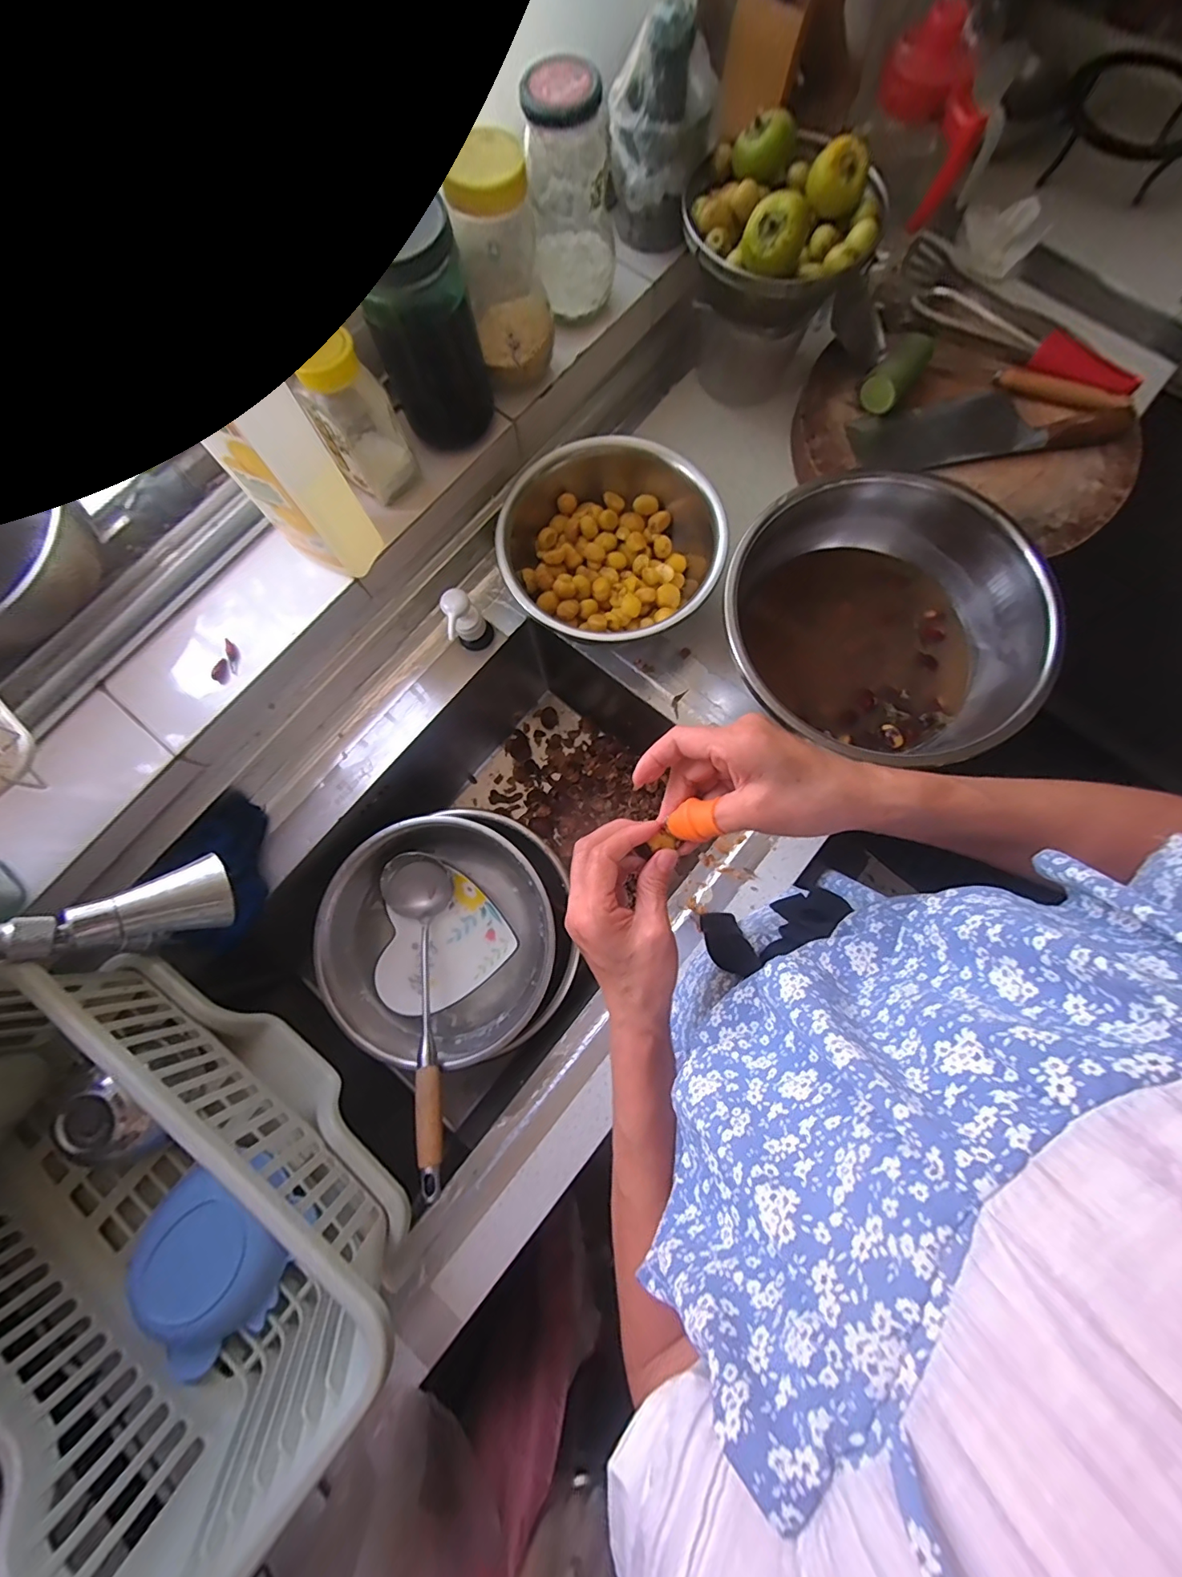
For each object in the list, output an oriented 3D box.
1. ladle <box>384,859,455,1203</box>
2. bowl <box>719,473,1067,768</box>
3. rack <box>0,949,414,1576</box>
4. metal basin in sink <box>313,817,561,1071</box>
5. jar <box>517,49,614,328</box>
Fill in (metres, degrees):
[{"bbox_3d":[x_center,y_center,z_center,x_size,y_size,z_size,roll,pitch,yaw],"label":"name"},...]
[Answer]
[{"bbox_3d":[-0.192,0.255,0.585,0.084,0.081,0.357,-15,57,-2],"label":"ladle"},{"bbox_3d":[0.284,-0.161,0.520,0.286,0.114,0.287,0,78,1],"label":"bowl"},{"bbox_3d":[-0.378,0.370,0.429,0.440,0.175,0.265,36,81,8],"label":"rack"},{"bbox_3d":[-0.193,0.187,0.629,0.263,0.096,0.270,0,78,1],"label":"metal basin in sink"},{"bbox_3d":[-0.019,-0.580,0.490,0.079,0.165,0.073,-1,78,1],"label":"jar"}]

